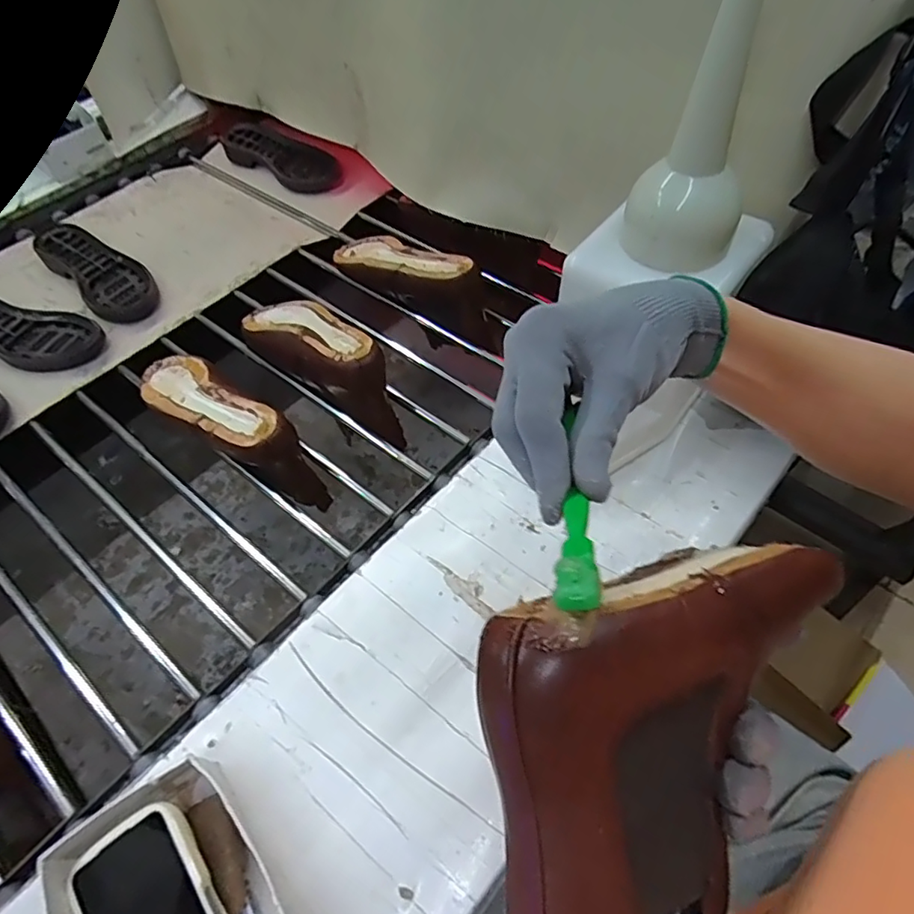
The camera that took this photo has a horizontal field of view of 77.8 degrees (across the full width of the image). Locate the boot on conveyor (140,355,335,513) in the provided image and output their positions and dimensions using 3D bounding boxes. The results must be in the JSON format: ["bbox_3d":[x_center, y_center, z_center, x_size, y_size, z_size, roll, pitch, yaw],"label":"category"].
[{"bbox_3d":[-0.257,-0.031,0.633,0.237,0.126,0.071,34,64,23],"label":"boot on conveyor"}]

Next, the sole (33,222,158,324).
[{"bbox_3d":[-0.507,-0.264,0.795,0.234,0.035,0.085,34,64,23],"label":"sole"}]

